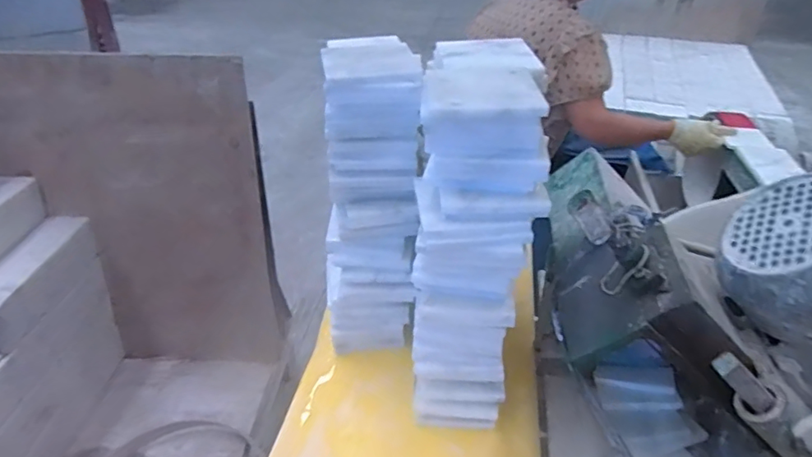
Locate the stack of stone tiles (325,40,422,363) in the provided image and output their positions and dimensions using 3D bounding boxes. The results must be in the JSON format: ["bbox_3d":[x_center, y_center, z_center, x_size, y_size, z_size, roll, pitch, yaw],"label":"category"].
[{"bbox_3d":[-0.050,-0.017,0.691,0.118,0.399,0.089,-5,35,-7],"label":"stack of stone tiles"}]

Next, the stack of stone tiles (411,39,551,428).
[{"bbox_3d":[0.079,0.015,0.638,0.120,0.406,0.224,4,35,6],"label":"stack of stone tiles"}]

